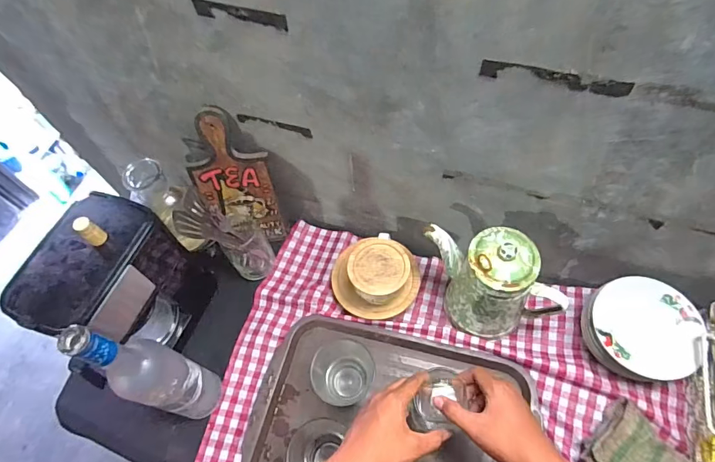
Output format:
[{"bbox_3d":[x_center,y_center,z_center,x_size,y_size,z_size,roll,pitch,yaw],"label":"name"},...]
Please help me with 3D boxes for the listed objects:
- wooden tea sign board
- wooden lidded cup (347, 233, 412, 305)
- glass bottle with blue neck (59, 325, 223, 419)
[{"bbox_3d":[-0.218,-0.084,0.758,0.136,0.274,0.019,-7,41,-2],"label":"wooden tea sign board"},{"bbox_3d":[0.038,0.079,0.741,0.099,0.105,0.107,-2,60,3],"label":"wooden lidded cup"},{"bbox_3d":[-0.266,0.194,0.570,0.059,0.335,0.071,17,63,14],"label":"glass bottle with blue neck"}]

